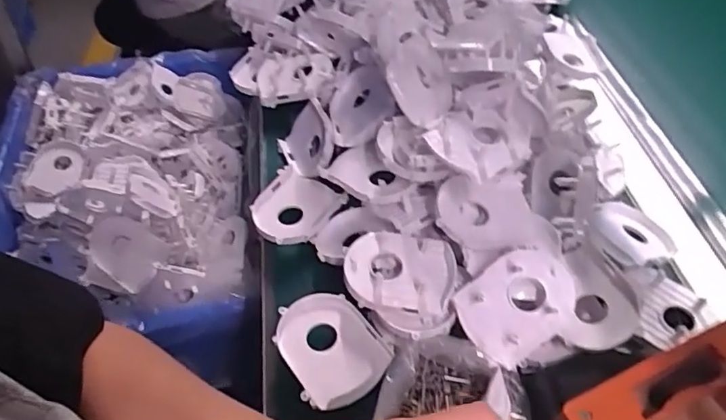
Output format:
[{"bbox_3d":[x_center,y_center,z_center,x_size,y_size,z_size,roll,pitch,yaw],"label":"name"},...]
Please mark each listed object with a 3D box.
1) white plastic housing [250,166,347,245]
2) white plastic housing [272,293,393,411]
[{"bbox_3d":[-0.064,-0.003,0.488,0.072,0.014,0.081,28,56,23],"label":"white plastic housing"},{"bbox_3d":[-0.026,0.102,0.396,0.071,0.012,0.085,-35,57,-25],"label":"white plastic housing"}]

